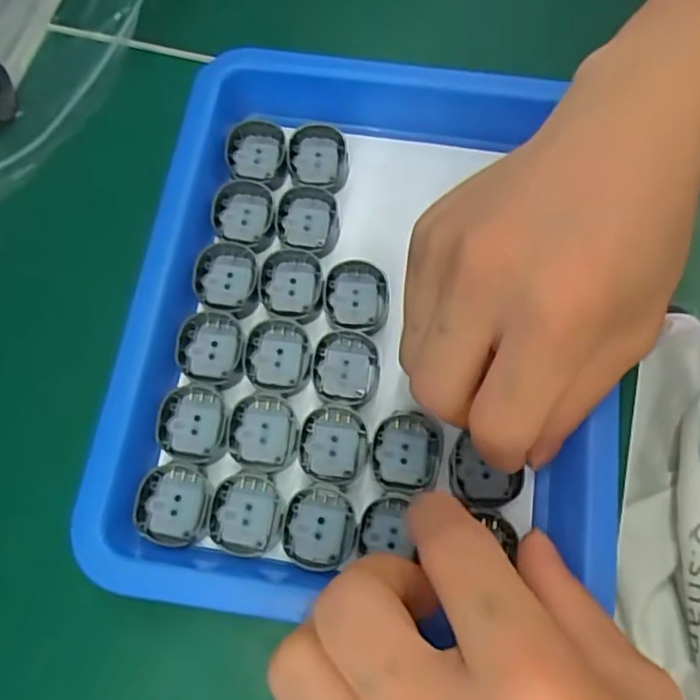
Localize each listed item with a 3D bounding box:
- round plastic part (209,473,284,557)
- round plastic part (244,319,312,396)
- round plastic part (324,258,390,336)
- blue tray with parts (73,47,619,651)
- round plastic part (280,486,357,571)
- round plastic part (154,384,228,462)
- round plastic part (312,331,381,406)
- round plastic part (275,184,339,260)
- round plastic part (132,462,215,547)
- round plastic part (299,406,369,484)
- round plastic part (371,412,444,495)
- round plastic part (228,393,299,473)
[{"bbox_3d":[-0.036,0.057,0.228,0.025,0.004,0.027,0,71,1],"label":"round plastic part"},{"bbox_3d":[-0.028,0.003,0.247,0.025,0.004,0.029,1,71,1],"label":"round plastic part"},{"bbox_3d":[0.002,-0.021,0.254,0.025,0.005,0.028,0,71,1],"label":"round plastic part"},{"bbox_3d":[0.006,-0.013,0.249,0.181,0.025,0.213,7,71,3],"label":"blue tray with parts"},{"bbox_3d":[-0.011,0.062,0.226,0.025,0.004,0.027,0,71,1],"label":"round plastic part"},{"bbox_3d":[-0.058,0.026,0.238,0.025,0.004,0.028,3,71,2],"label":"round plastic part"},{"bbox_3d":[-0.002,0.007,0.247,0.024,0.004,0.028,2,71,2],"label":"round plastic part"},{"bbox_3d":[-0.017,-0.053,0.268,0.025,0.005,0.031,-1,71,0],"label":"round plastic part"},{"bbox_3d":[-0.062,0.054,0.228,0.025,0.005,0.028,7,71,3],"label":"round plastic part"},{"bbox_3d":[-0.006,0.034,0.235,0.024,0.004,0.027,7,71,3],"label":"round plastic part"},{"bbox_3d":[0.020,0.036,0.234,0.024,0.004,0.028,10,71,4],"label":"round plastic part"},{"bbox_3d":[-0.032,0.029,0.237,0.025,0.004,0.028,4,71,2],"label":"round plastic part"}]

